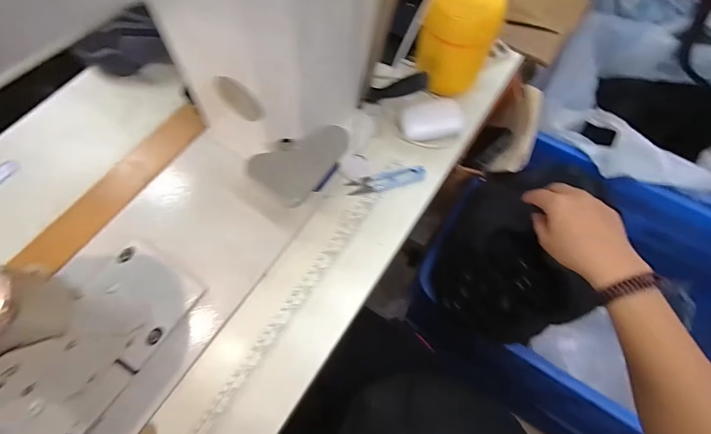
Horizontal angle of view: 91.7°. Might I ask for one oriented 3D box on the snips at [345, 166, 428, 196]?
[{"bbox_3d":[0.041,-0.047,0.442,0.101,0.007,0.025,-15,67,-6],"label":"snips"}]

